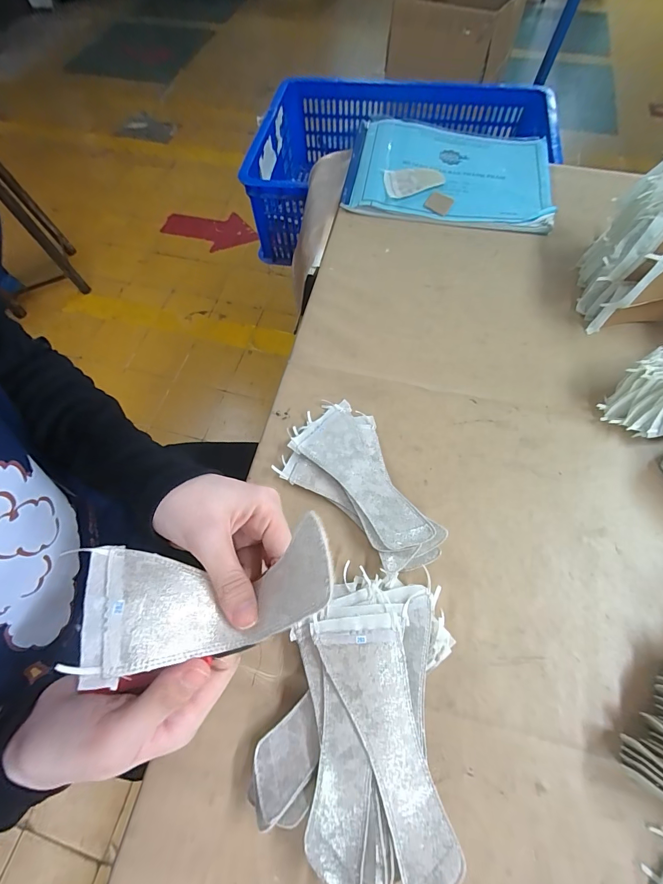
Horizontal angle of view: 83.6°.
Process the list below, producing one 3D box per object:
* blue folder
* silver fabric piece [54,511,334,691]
[{"bbox_3d":[0.171,-0.399,0.554,0.288,0.033,0.192,11,66,7],"label":"blue folder"},{"bbox_3d":[-0.063,0.080,0.196,0.133,0.039,0.062,-11,65,6],"label":"silver fabric piece"}]

